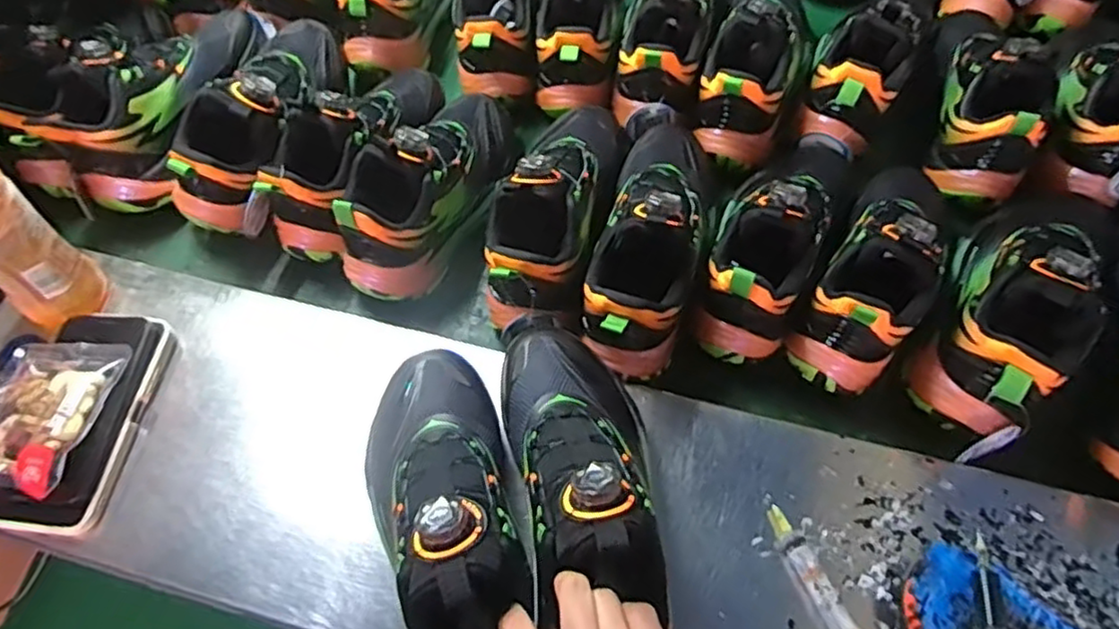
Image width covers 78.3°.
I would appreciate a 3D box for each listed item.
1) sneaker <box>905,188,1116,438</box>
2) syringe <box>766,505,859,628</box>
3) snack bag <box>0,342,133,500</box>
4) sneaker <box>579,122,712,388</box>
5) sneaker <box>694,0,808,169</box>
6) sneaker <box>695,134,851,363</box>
[{"bbox_3d":[0.381,-0.033,0.541,0.110,0.096,0.277,39,67,20],"label":"sneaker"},{"bbox_3d":[0.177,0.183,0.462,0.033,0.028,0.114,-14,61,-8],"label":"syringe"},{"bbox_3d":[-0.382,0.073,0.512,0.081,0.030,0.115,9,60,5],"label":"snack bag"},{"bbox_3d":[0.083,-0.084,0.572,0.084,0.096,0.271,14,61,9],"label":"sneaker"},{"bbox_3d":[0.207,-0.278,0.690,0.090,0.098,0.270,18,61,10],"label":"sneaker"},{"bbox_3d":[0.187,-0.088,0.576,0.084,0.093,0.252,23,63,13],"label":"sneaker"}]

